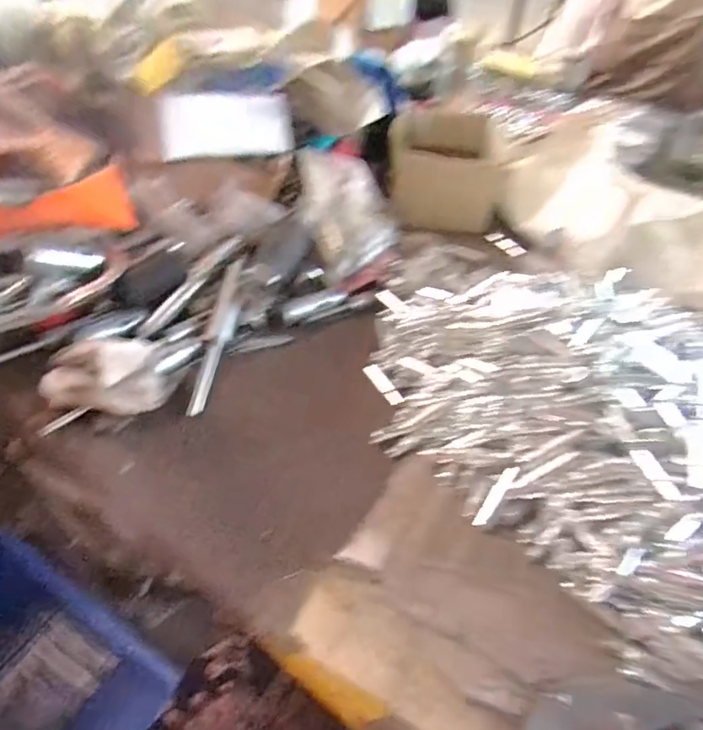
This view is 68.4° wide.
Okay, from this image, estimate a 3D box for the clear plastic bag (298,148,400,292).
[{"bbox_3d":[0.004,-0.164,0.590,0.106,0.056,0.160,-10,74,-49],"label":"clear plastic bag"}]

